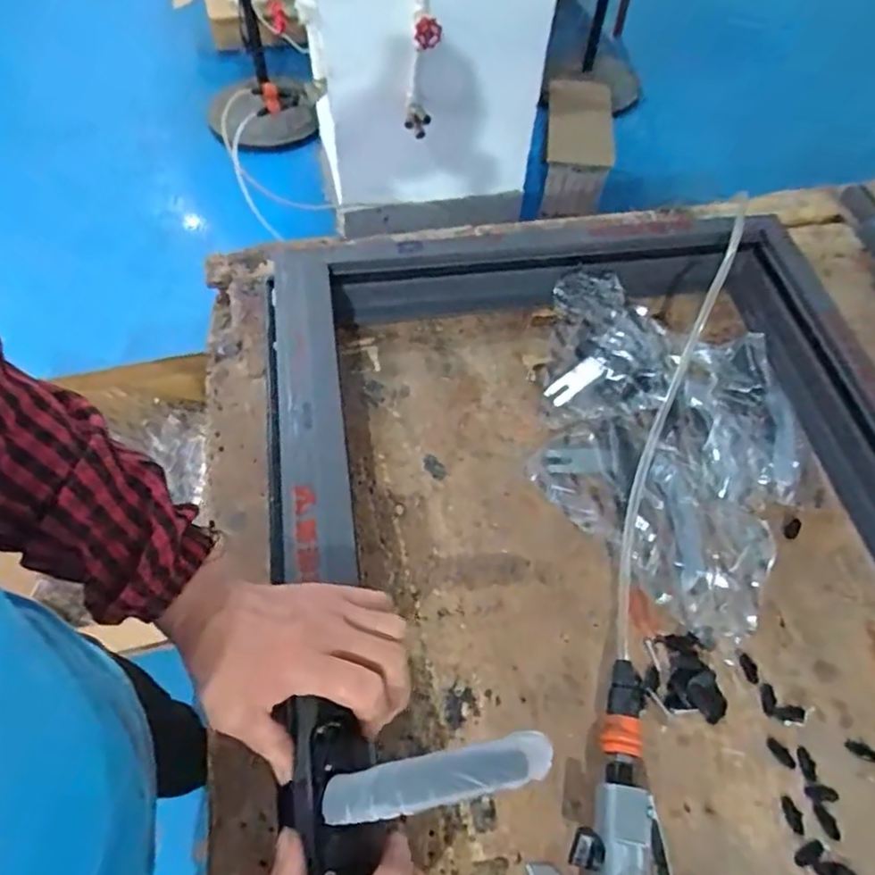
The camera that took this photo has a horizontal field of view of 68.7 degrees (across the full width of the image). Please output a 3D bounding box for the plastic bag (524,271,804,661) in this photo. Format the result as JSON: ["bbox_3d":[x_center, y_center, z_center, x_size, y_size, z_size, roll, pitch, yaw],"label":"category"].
[{"bbox_3d":[0.197,-0.005,0.573,0.236,0.048,0.330,16,60,9],"label":"plastic bag"}]

